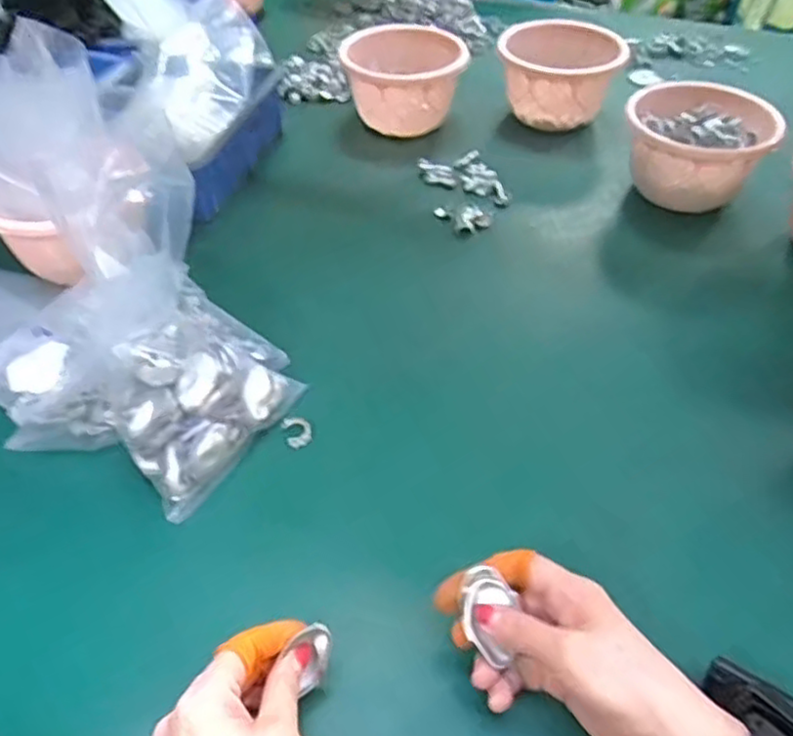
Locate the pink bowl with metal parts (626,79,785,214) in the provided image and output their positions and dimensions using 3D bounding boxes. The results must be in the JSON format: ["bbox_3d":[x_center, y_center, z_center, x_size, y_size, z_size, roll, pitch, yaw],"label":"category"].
[{"bbox_3d":[0.312,-0.229,0.729,0.146,0.084,0.120,27,52,24],"label":"pink bowl with metal parts"}]

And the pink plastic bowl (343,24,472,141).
[{"bbox_3d":[0.009,-0.351,0.842,0.149,0.092,0.123,-4,46,-4],"label":"pink plastic bowl"}]

